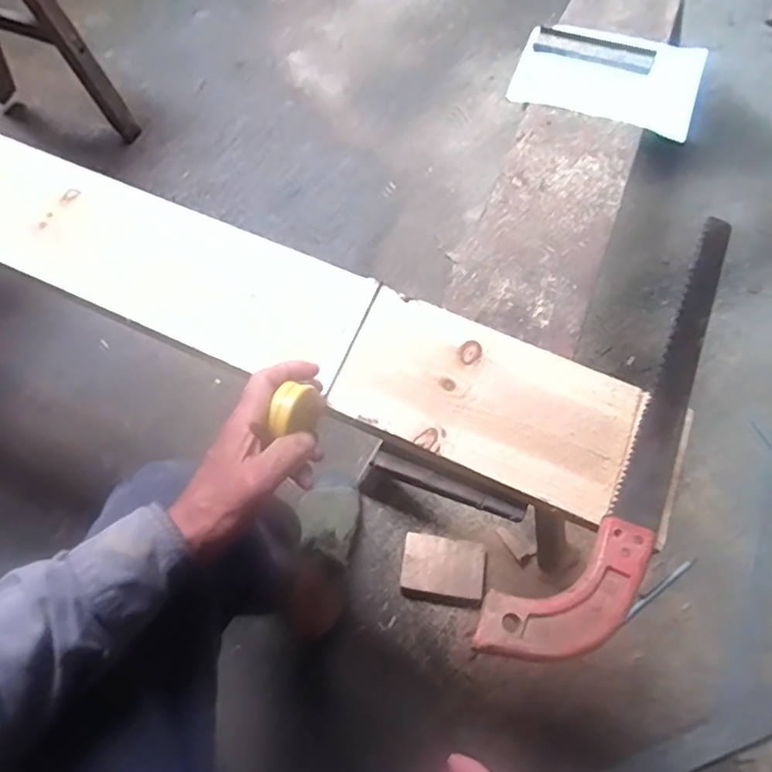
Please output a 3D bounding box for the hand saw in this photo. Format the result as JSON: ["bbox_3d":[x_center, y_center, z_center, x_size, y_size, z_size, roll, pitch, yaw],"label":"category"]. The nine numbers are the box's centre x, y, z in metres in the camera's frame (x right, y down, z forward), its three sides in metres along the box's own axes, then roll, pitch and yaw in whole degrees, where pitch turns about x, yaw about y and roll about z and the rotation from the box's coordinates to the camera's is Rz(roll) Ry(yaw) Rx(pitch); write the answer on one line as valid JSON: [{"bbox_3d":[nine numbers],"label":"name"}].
[{"bbox_3d":[0.226,0.020,0.506,0.082,0.041,0.477,31,66,15],"label":"hand saw"}]

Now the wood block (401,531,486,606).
[{"bbox_3d":[0.086,0.277,0.912,0.120,0.025,0.091,8,62,4],"label":"wood block"}]

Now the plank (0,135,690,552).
[{"bbox_3d":[-0.290,-0.146,0.575,1.112,0.018,0.135,23,67,10],"label":"plank"}]

